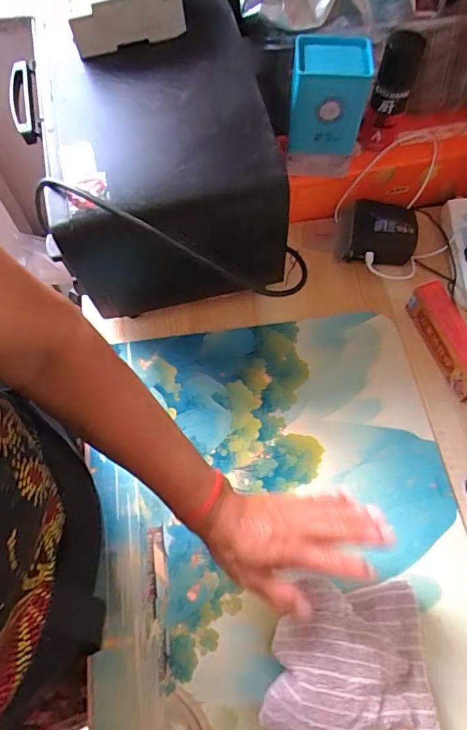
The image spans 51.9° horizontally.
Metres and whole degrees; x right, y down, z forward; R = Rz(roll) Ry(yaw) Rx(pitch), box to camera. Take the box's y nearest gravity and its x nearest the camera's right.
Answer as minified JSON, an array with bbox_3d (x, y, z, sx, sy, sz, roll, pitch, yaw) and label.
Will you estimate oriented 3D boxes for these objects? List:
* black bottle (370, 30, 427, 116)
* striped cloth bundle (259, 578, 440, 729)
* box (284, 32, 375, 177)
[{"bbox_3d":[0.192,-0.343,0.564,0.041,0.076,0.049,15,66,9],"label":"black bottle"},{"bbox_3d":[0.102,0.264,0.429,0.140,0.053,0.126,2,64,1],"label":"striped cloth bundle"},{"bbox_3d":[0.108,-0.302,0.567,0.085,0.125,0.079,8,65,4],"label":"box"}]

